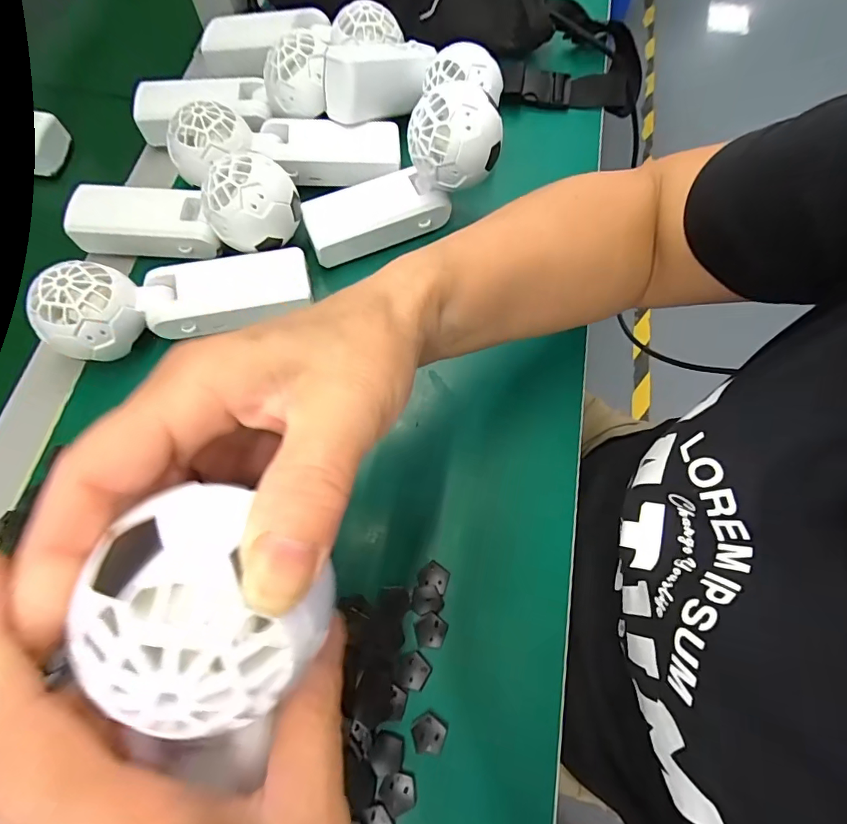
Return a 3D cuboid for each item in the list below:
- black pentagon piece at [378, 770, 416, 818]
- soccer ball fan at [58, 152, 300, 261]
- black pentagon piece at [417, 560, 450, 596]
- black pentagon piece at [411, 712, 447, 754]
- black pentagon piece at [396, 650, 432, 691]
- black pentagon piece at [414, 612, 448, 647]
[{"bbox_3d":[-0.013,0.197,0.235,0.018,0.004,0.018,-25,71,-9],"label":"black pentagon piece"},{"bbox_3d":[-0.173,-0.142,0.324,0.167,0.049,0.050,1,68,15],"label":"soccer ball fan"},{"bbox_3d":[0.006,0.099,0.275,0.018,0.006,0.016,18,70,7],"label":"black pentagon piece"},{"bbox_3d":[0.003,0.173,0.244,0.017,0.004,0.017,35,73,13],"label":"black pentagon piece"},{"bbox_3d":[-0.006,0.145,0.255,0.018,0.004,0.018,14,70,5],"label":"black pentagon piece"},{"bbox_3d":[0.004,0.126,0.261,0.017,0.004,0.018,38,74,13],"label":"black pentagon piece"}]

